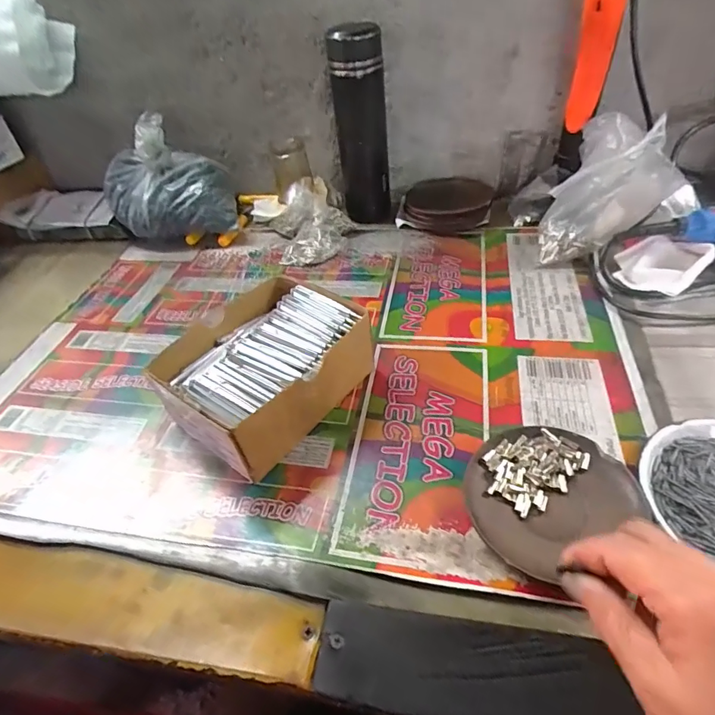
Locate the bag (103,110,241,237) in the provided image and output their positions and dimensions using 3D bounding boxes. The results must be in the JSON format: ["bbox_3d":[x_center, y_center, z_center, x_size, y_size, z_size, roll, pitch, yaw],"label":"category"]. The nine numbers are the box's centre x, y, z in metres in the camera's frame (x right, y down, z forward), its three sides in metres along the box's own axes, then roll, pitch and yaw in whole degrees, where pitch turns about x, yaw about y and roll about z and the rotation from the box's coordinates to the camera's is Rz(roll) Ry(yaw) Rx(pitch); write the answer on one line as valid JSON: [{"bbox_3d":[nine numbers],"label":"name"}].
[{"bbox_3d":[-0.263,-0.236,0.622,0.169,0.141,0.125,-13,44,-6],"label":"bag"}]

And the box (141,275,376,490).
[{"bbox_3d":[-0.080,0.008,0.399,0.120,0.071,0.158,28,54,31],"label":"box"}]

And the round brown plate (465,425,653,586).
[{"bbox_3d":[0.130,0.094,0.321,0.106,0.016,0.095,-24,47,-17],"label":"round brown plate"}]

